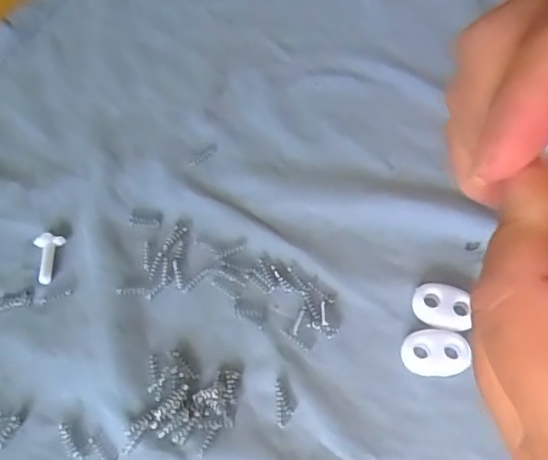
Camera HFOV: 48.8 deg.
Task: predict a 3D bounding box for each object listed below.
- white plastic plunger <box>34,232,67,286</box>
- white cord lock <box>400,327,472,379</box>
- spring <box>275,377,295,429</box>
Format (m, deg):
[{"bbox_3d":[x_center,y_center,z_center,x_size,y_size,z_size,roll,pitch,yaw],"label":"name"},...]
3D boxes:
[{"bbox_3d":[-0.086,0.010,0.227,0.011,0.005,0.019,1,61,3],"label":"white plastic plunger"},{"bbox_3d":[0.054,0.041,0.202,0.021,0.005,0.015,-6,61,0],"label":"white cord lock"},{"bbox_3d":[0.003,0.056,0.197,0.006,0.004,0.015,-4,61,1],"label":"spring"}]

